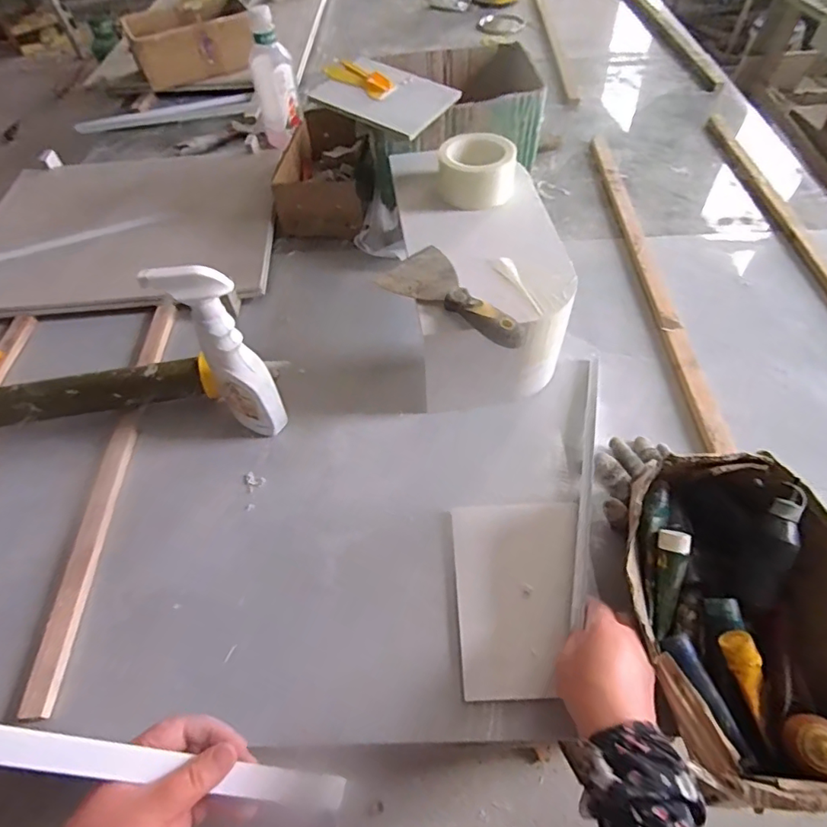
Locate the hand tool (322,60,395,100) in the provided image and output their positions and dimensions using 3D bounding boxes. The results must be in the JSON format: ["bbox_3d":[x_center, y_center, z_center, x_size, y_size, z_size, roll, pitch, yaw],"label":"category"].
[{"bbox_3d":[-0.083,-0.515,0.801,0.044,0.017,0.124,-39,61,-23],"label":"hand tool"}]

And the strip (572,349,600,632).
[{"bbox_3d":[0.213,0.069,0.629,0.021,0.013,0.360,10,54,10],"label":"strip"}]

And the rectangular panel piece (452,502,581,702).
[{"bbox_3d":[0.115,0.193,0.559,0.137,0.009,0.198,-4,55,5],"label":"rectangular panel piece"}]

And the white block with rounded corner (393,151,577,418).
[{"bbox_3d":[0.091,-0.203,0.751,0.192,0.157,0.370,-7,54,-2],"label":"white block with rounded corner"}]

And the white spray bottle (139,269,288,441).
[{"bbox_3d":[-0.213,-0.073,0.616,0.074,0.250,0.058,-6,47,8],"label":"white spray bottle"}]

